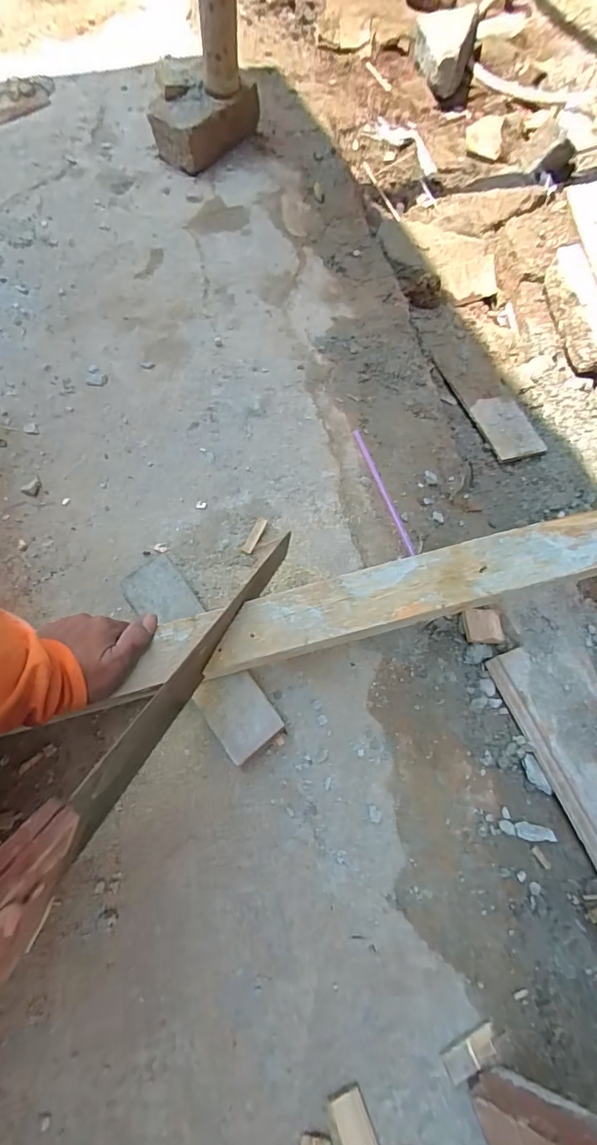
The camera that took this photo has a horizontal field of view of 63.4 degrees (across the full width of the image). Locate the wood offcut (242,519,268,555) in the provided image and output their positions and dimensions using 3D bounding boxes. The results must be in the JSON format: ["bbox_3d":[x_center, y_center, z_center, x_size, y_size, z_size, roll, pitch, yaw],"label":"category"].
[{"bbox_3d":[-0.052,-0.044,0.575,0.013,0.009,0.048,23,66,9],"label":"wood offcut"}]

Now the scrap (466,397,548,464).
[{"bbox_3d":[0.308,-0.214,0.718,0.073,0.015,0.114,-15,66,-9],"label":"scrap"}]

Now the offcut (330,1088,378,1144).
[{"bbox_3d":[0.044,0.429,0.372,0.025,0.011,0.045,-20,67,-11],"label":"offcut"}]

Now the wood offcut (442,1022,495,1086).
[{"bbox_3d":[0.140,0.388,0.391,0.047,0.007,0.020,-25,68,-13],"label":"wood offcut"}]

